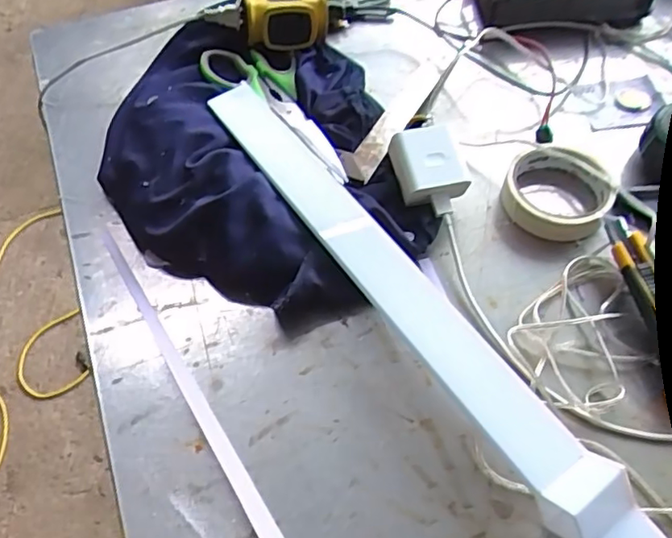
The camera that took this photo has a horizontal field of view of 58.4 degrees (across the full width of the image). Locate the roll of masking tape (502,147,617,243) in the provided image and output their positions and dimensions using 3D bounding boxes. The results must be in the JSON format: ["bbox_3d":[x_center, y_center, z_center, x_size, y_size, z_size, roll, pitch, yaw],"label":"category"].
[{"bbox_3d":[0.187,-0.065,0.506,0.082,0.024,0.080,-1,57,2],"label":"roll of masking tape"}]

